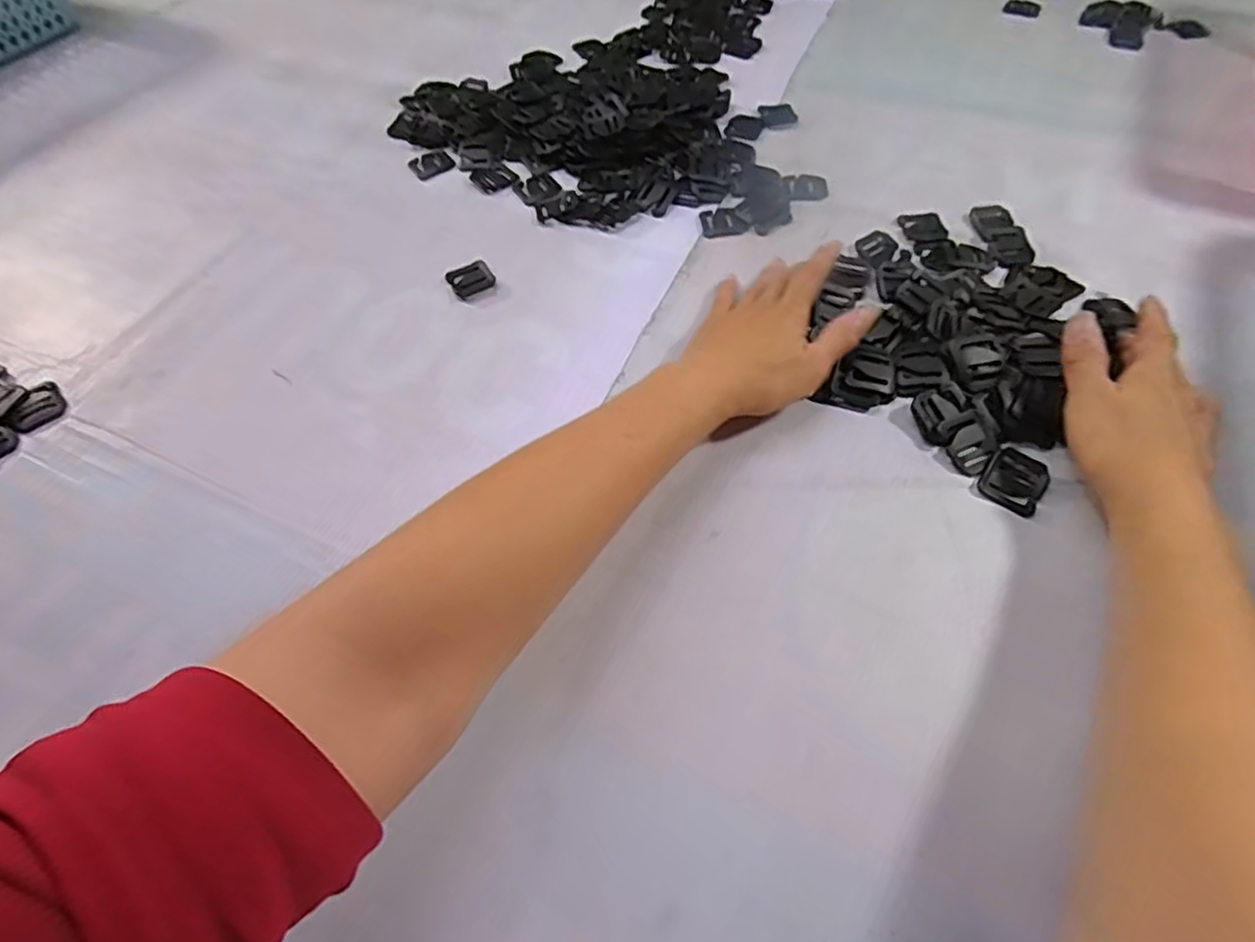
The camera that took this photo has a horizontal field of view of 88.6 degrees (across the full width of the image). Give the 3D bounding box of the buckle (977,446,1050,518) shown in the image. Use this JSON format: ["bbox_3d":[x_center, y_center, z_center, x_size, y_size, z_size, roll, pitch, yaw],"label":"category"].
[{"bbox_3d":[0.215,0.005,0.355,0.031,0.004,0.036,31,63,21],"label":"buckle"}]

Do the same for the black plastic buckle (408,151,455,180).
[{"bbox_3d":[-0.165,-0.258,0.543,0.034,0.004,0.030,-34,61,-18],"label":"black plastic buckle"}]

